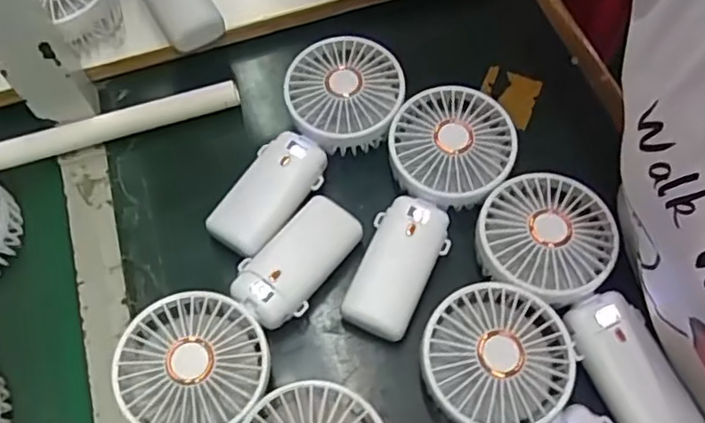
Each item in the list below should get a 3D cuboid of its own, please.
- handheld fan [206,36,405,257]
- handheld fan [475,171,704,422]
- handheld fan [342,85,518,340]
[{"bbox_3d":[-0.027,-0.045,0.454,0.093,0.042,0.187,21,68,11],"label":"handheld fan"},{"bbox_3d":[0.142,0.058,0.386,0.084,0.037,0.183,-16,66,-6],"label":"handheld fan"},{"bbox_3d":[0.047,-0.004,0.429,0.081,0.038,0.184,26,69,12],"label":"handheld fan"}]

